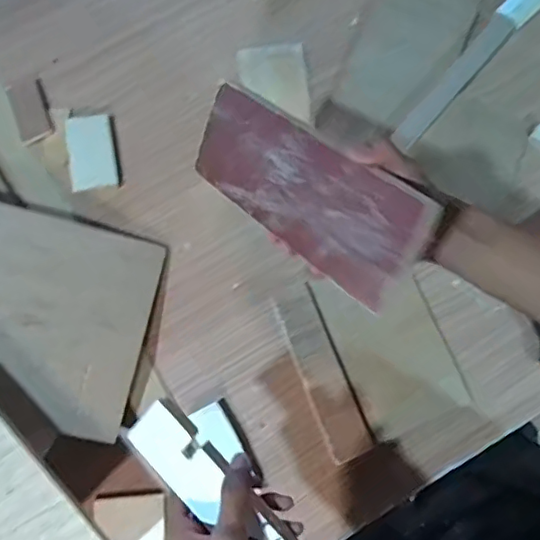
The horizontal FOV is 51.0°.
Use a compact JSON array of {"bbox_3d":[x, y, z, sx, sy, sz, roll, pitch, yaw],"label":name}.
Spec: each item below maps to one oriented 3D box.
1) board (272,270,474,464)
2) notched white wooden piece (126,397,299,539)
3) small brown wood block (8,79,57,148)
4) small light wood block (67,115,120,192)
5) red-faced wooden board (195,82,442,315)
[{"bbox_3d":[0.118,0.094,0.662,0.171,0.007,0.196,-23,79,-4],"label":"board"},{"bbox_3d":[-0.027,0.186,0.431,0.203,0.018,0.046,43,82,13],"label":"notched white wooden piece"},{"bbox_3d":[-0.309,-0.206,0.734,0.045,0.007,0.079,-18,79,-3],"label":"small brown wood block"},{"bbox_3d":[-0.226,-0.151,0.720,0.056,0.009,0.095,-9,78,-1],"label":"small light wood block"},{"bbox_3d":[0.022,-0.071,0.469,0.237,0.008,0.093,42,123,31],"label":"red-faced wooden board"}]

